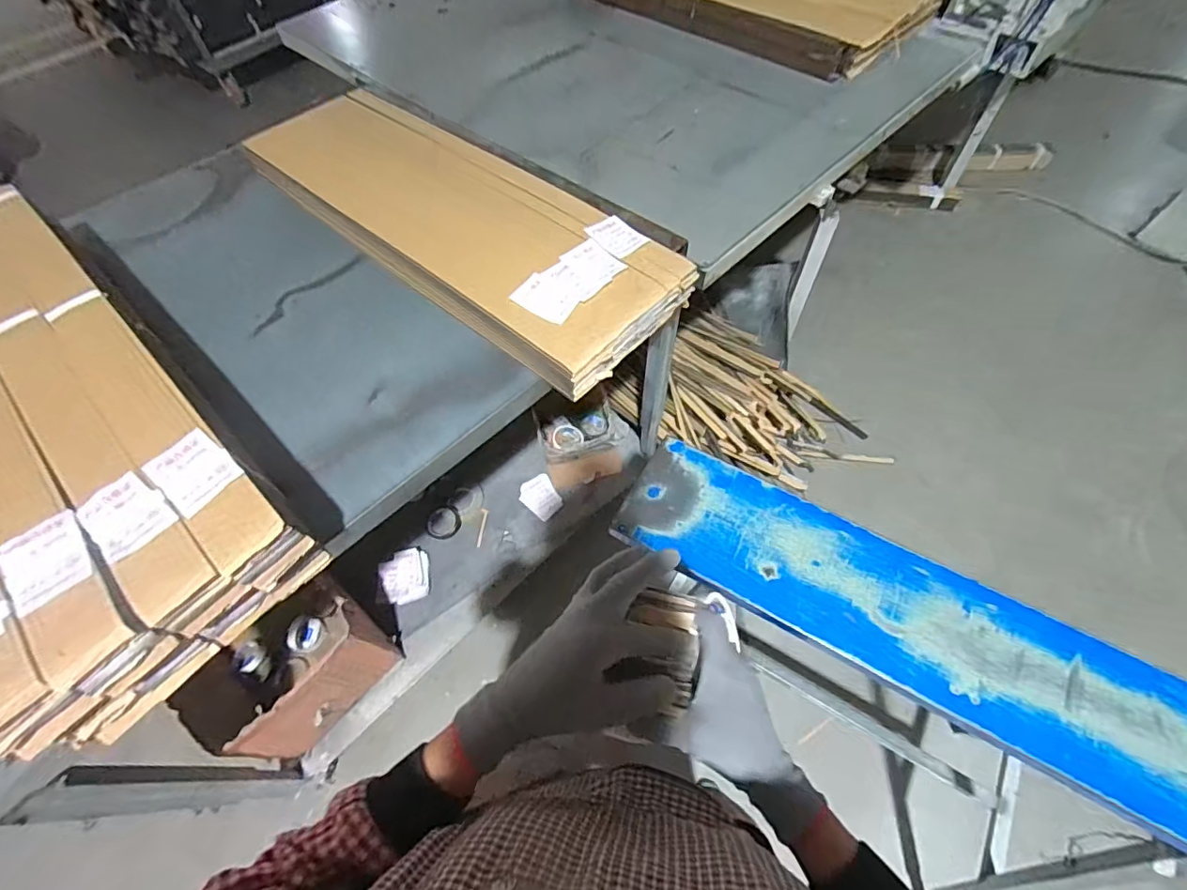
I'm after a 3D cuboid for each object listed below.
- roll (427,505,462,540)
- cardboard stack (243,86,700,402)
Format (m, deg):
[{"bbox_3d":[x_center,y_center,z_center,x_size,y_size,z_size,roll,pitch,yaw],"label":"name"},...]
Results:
[{"bbox_3d":[-0.426,0.221,1.508,0.095,0.027,0.102,-1,59,2],"label":"roll"},{"bbox_3d":[-0.293,-0.484,1.037,0.989,0.065,0.342,38,74,17],"label":"cardboard stack"}]

